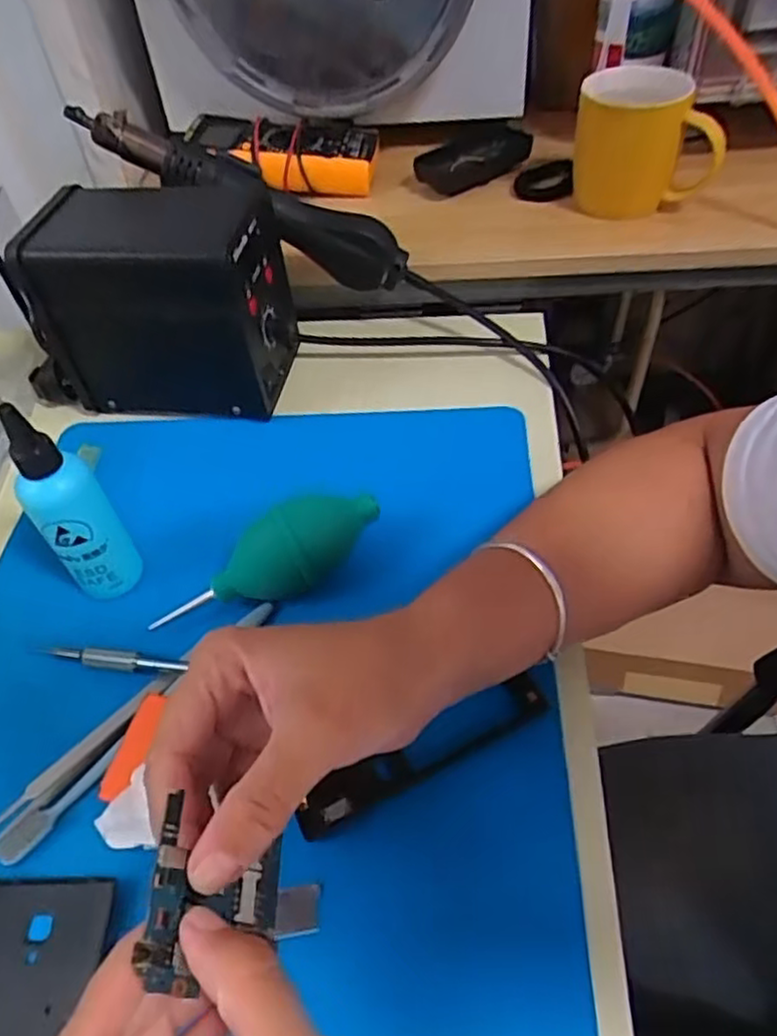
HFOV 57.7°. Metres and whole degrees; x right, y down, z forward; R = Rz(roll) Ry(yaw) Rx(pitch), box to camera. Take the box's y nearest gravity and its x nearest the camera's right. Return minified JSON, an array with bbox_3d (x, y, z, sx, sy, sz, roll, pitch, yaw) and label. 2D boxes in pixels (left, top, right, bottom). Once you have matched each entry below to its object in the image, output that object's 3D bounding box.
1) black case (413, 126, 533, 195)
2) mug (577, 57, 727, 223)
[{"bbox_3d":[0.082,-0.337,0.664,0.112,0.023,0.057,-26,52,-16],"label":"black case"},{"bbox_3d":[0.216,-0.315,0.588,0.112,0.092,0.077,8,51,13],"label":"mug"}]

